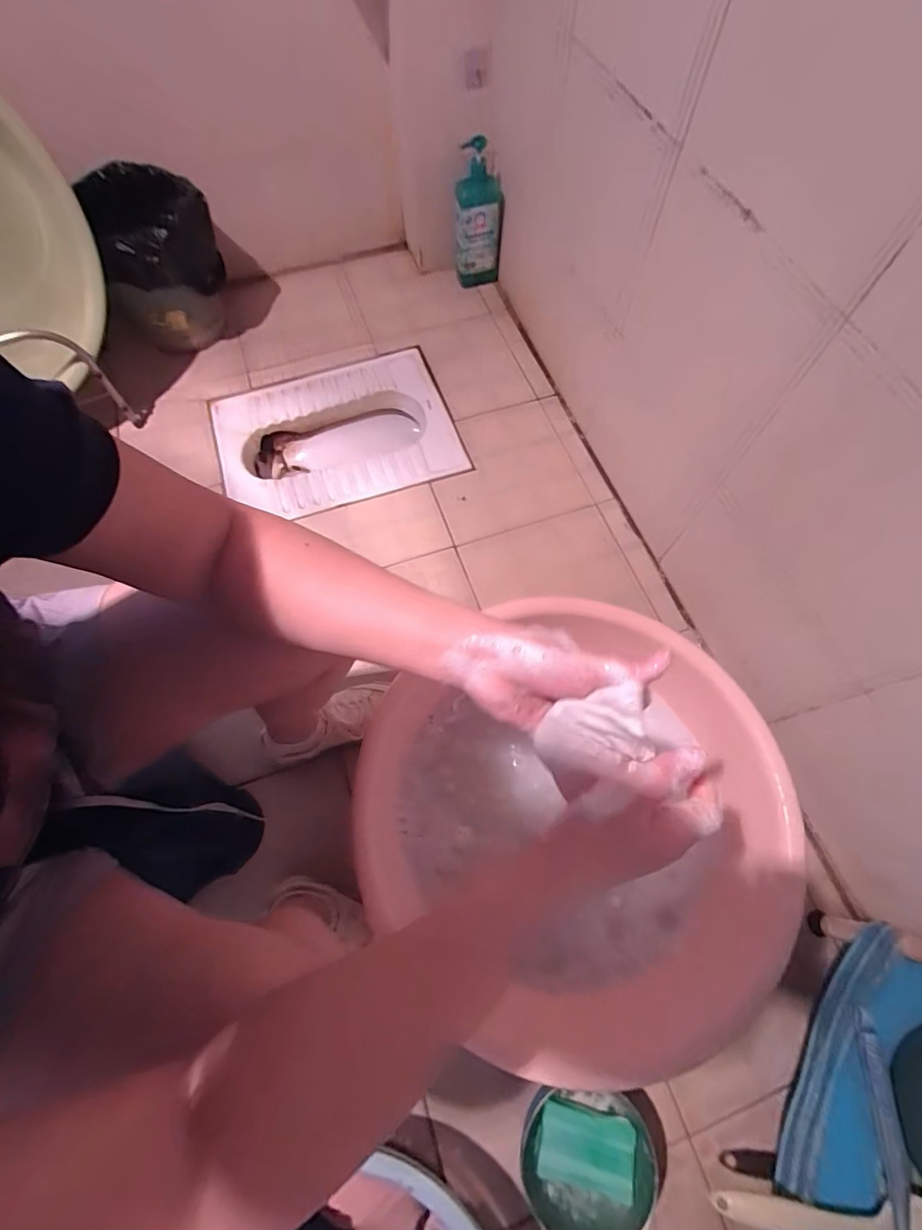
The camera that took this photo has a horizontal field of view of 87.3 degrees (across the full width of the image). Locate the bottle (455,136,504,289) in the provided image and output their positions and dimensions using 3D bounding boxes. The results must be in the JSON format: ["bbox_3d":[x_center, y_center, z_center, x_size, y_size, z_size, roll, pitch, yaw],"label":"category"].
[{"bbox_3d":[0.038,-0.916,1.122,0.109,0.292,0.066,-16,71,-3],"label":"bottle"}]

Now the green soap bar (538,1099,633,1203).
[{"bbox_3d":[0.146,0.629,0.565,0.104,0.027,0.067,10,67,4],"label":"green soap bar"}]

